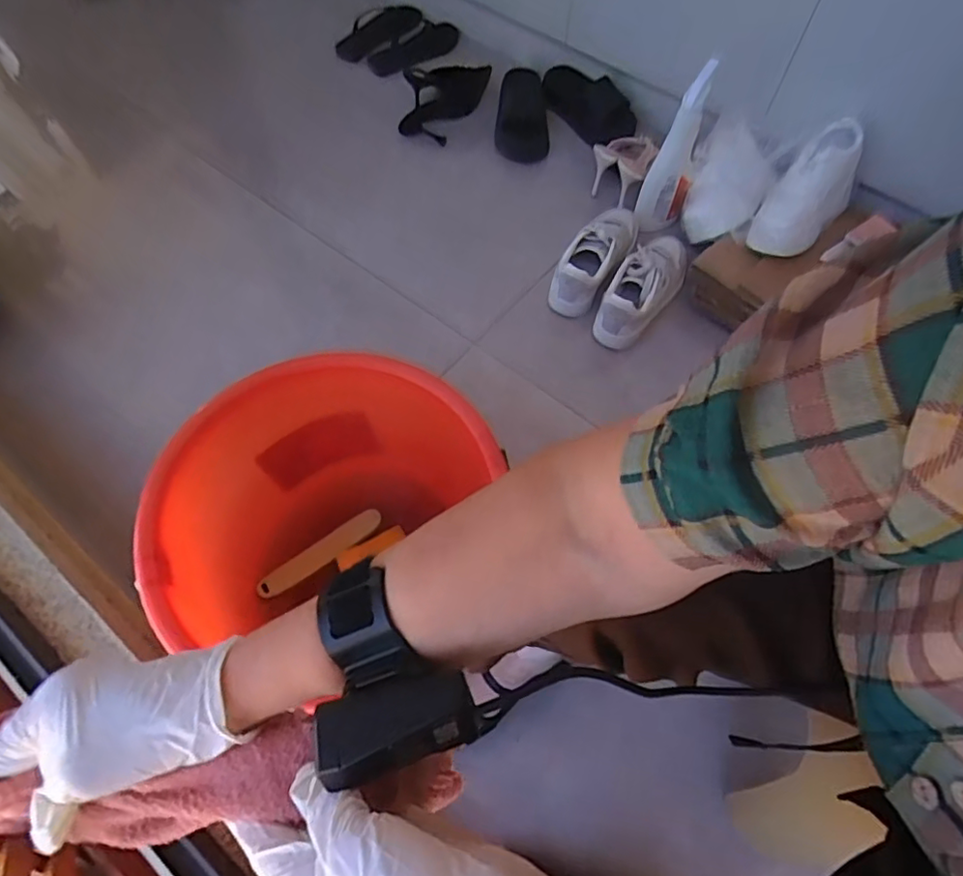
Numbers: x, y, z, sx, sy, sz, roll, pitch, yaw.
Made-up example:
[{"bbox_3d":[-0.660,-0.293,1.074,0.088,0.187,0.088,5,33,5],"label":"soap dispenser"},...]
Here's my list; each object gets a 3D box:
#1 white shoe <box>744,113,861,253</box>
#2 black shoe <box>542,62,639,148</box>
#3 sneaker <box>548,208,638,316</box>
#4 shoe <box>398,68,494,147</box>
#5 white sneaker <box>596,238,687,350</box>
[{"bbox_3d":[0.522,-0.387,0.944,0.100,0.084,0.243,38,87,17],"label":"white shoe"},{"bbox_3d":[0.203,-0.651,1.153,0.111,0.065,0.236,-30,67,-15],"label":"black shoe"},{"bbox_3d":[0.197,-0.308,1.005,0.089,0.095,0.229,25,65,12],"label":"sneaker"},{"bbox_3d":[-0.082,-0.685,1.192,0.125,0.065,0.221,32,67,15],"label":"shoe"},{"bbox_3d":[0.271,-0.251,0.968,0.084,0.095,0.234,35,68,16],"label":"white sneaker"}]

